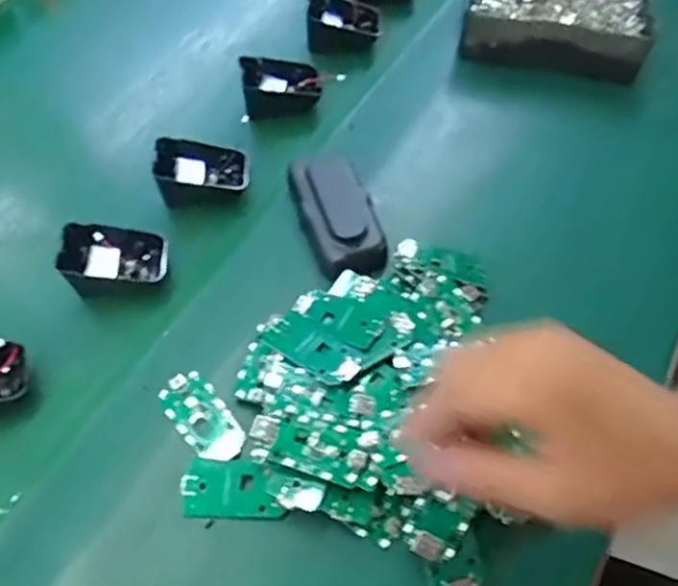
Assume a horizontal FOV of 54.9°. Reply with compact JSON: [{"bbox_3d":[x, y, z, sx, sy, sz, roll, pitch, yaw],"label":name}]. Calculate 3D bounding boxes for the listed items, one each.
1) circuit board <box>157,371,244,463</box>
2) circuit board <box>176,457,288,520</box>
[{"bbox_3d":[-0.083,0.075,0.397,0.030,0.005,0.062,-34,61,-19],"label":"circuit board"},{"bbox_3d":[-0.061,0.111,0.374,0.058,0.004,0.033,1,65,0],"label":"circuit board"}]

